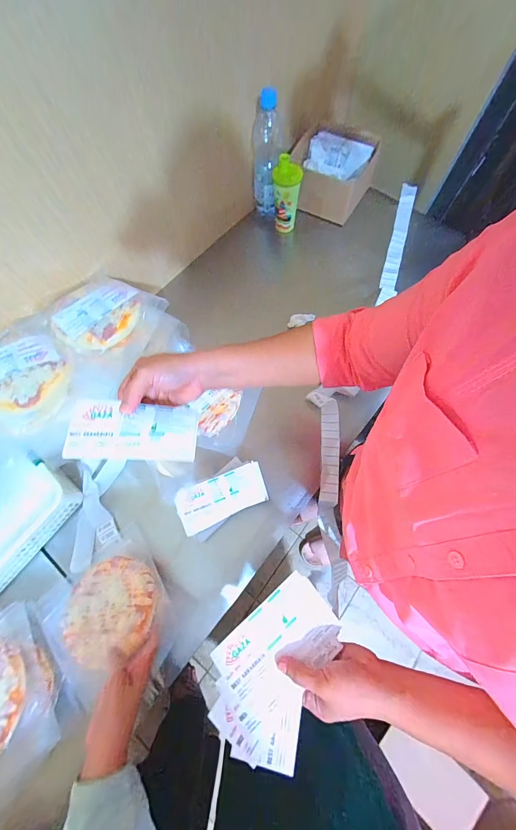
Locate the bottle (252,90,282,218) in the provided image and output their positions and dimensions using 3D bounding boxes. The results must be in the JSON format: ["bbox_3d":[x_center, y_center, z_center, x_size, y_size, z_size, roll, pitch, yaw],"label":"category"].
[{"bbox_3d":[0.019,-0.609,0.683,0.060,0.231,0.059,8,72,3],"label":"bottle"}]

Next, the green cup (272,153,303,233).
[{"bbox_3d":[0.069,-0.538,0.706,0.063,0.163,0.058,0,71,0],"label":"green cup"}]

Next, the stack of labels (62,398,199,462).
[{"bbox_3d":[-0.142,0.017,0.326,0.140,0.013,0.068,4,62,-8],"label":"stack of labels"}]

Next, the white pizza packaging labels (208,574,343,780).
[{"bbox_3d":[0.027,0.299,0.338,0.171,0.016,0.124,-39,76,-12],"label":"white pizza packaging labels"}]

